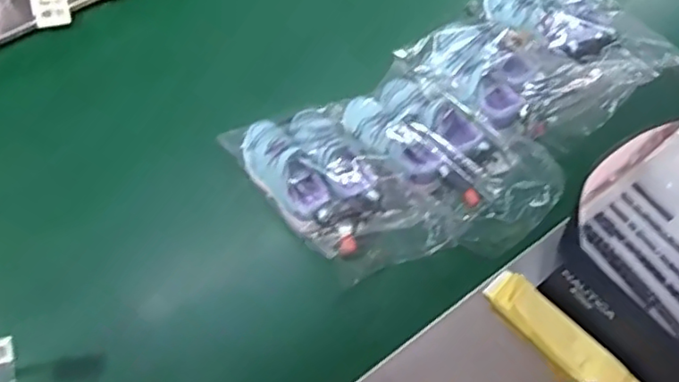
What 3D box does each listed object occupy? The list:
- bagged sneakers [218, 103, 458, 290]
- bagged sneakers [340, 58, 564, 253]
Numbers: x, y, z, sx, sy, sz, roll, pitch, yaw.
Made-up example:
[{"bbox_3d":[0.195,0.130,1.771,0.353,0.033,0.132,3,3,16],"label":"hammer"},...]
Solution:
[{"bbox_3d":[-0.001,-0.010,0.914,0.194,0.079,0.335,-34,71,-18],"label":"bagged sneakers"},{"bbox_3d":[0.177,-0.070,0.932,0.324,0.104,0.193,42,69,16],"label":"bagged sneakers"}]

